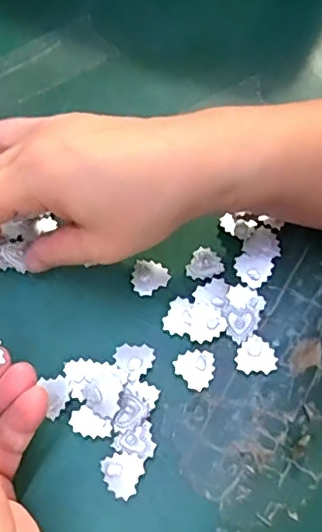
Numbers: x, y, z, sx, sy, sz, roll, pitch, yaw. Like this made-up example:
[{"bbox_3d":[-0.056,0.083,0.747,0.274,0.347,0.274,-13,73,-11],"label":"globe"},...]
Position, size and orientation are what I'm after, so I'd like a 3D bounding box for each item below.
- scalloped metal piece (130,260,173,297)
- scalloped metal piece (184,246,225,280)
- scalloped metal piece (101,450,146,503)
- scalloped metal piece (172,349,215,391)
[{"bbox_3d":[-0.006,0.006,0.305,0.019,0.004,0.019,23,66,11],"label":"scalloped metal piece"},{"bbox_3d":[0.025,-0.001,0.308,0.019,0.004,0.019,23,66,11],"label":"scalloped metal piece"},{"bbox_3d":[-0.018,0.095,0.262,0.019,0.006,0.019,22,66,11],"label":"scalloped metal piece"},{"bbox_3d":[0.018,0.050,0.283,0.019,0.004,0.019,0,64,0],"label":"scalloped metal piece"}]

